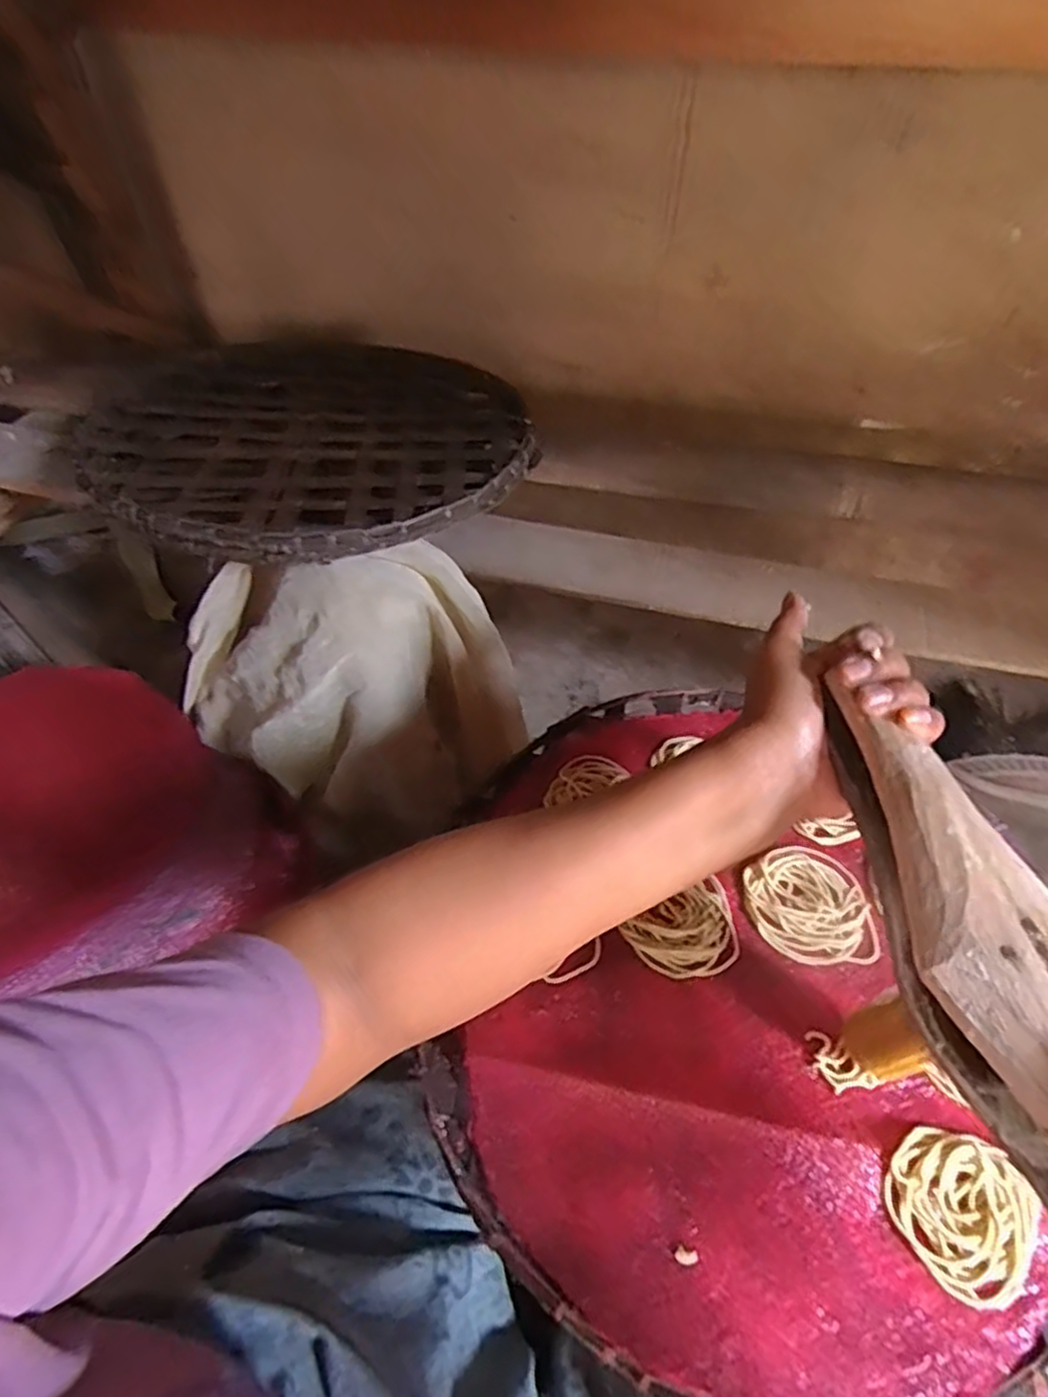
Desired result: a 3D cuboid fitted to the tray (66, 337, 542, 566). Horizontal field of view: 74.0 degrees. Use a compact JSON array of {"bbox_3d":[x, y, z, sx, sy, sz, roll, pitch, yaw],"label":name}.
[{"bbox_3d":[-0.194,-0.257,0.649,0.413,0.047,0.406,27,57,21],"label":"tray"}]

